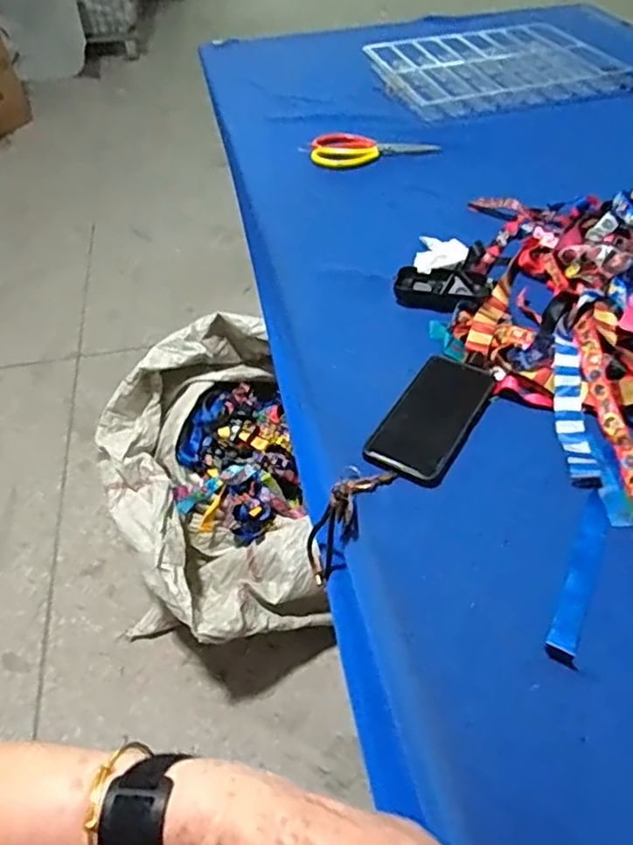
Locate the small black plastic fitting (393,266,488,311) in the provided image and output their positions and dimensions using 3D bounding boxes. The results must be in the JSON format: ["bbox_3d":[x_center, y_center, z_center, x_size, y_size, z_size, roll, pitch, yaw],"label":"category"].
[{"bbox_3d":[0.150,-0.161,0.788,0.107,0.029,0.049,18,50,18],"label":"small black plastic fitting"}]

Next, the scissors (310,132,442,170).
[{"bbox_3d":[0.096,-0.450,1.068,0.207,0.018,0.088,-8,45,-8],"label":"scissors"}]

